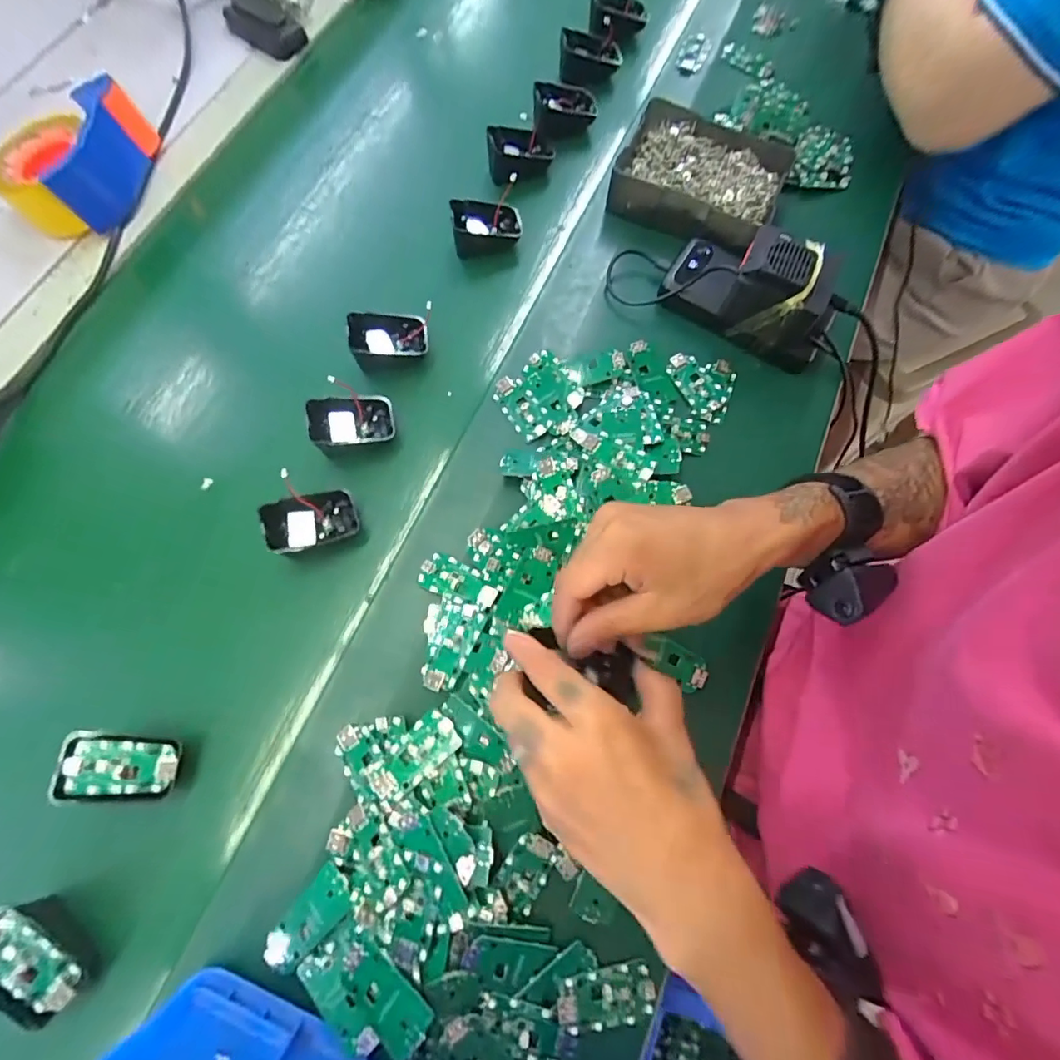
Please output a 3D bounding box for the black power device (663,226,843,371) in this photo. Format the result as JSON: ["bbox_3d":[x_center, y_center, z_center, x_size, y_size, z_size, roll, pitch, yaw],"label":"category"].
[{"bbox_3d":[0.201,-0.219,0.463,0.153,0.078,0.075,31,75,10],"label":"black power device"}]

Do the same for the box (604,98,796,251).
[{"bbox_3d":[0.174,-0.365,0.525,0.159,0.042,0.147,22,73,7],"label":"box"}]

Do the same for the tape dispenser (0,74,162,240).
[{"bbox_3d":[-0.453,-0.369,0.515,0.101,0.064,0.142,19,73,7],"label":"tape dispenser"}]

